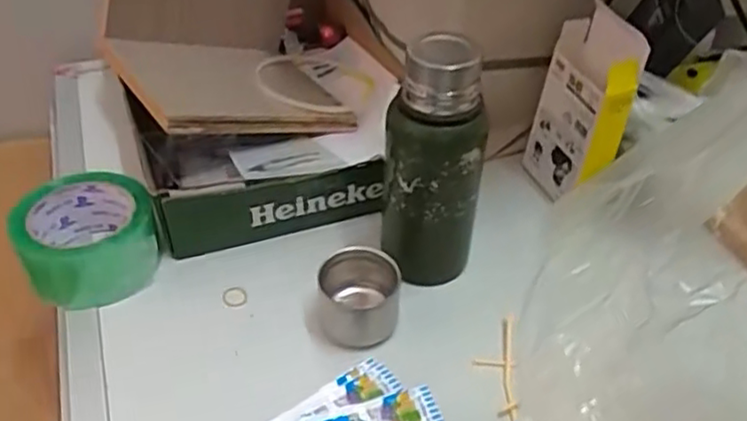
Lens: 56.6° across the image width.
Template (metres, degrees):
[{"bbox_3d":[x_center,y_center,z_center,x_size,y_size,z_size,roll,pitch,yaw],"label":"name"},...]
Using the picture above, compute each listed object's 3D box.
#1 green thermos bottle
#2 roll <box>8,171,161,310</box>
[{"bbox_3d":[0.043,-0.031,0.518,0.064,0.189,0.065,-18,44,-21],"label":"green thermos bottle"},{"bbox_3d":[-0.231,0.023,0.562,0.099,0.063,0.093,1,41,-1],"label":"roll"}]

